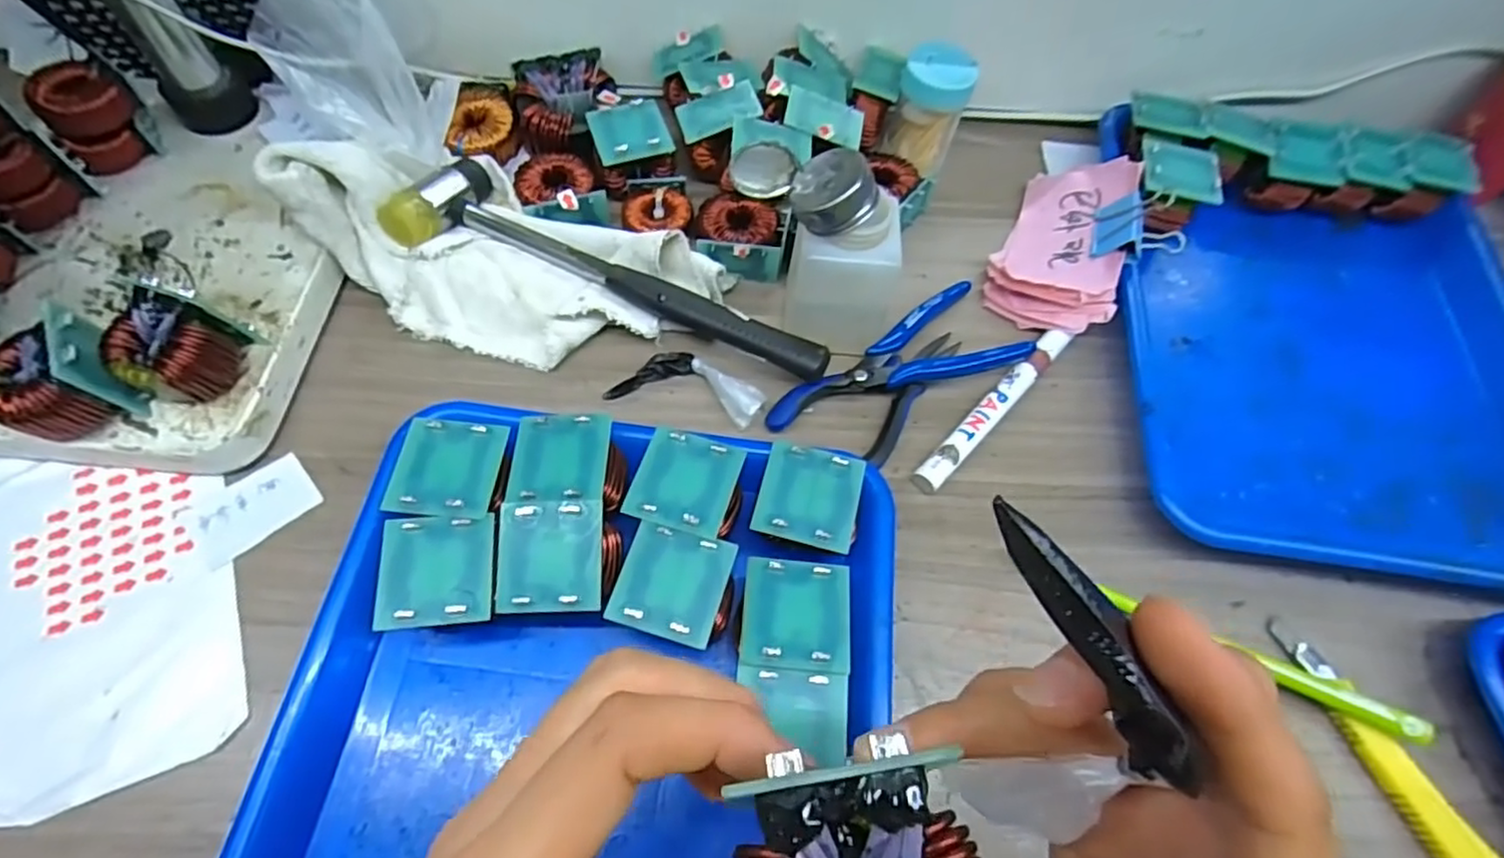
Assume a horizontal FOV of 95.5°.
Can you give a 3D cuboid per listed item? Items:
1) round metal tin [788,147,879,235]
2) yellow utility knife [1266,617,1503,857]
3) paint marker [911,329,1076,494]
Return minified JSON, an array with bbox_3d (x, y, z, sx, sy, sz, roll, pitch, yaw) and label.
[{"bbox_3d":[0.039,-0.115,0.332,0.039,0.019,0.038,-39,57,6],"label":"round metal tin"},{"bbox_3d":[0.292,0.151,0.311,0.020,0.015,0.137,-21,66,-14],"label":"yellow utility knife"},{"bbox_3d":[0.138,-0.013,0.389,0.015,0.015,0.137,42,68,16],"label":"paint marker"}]

